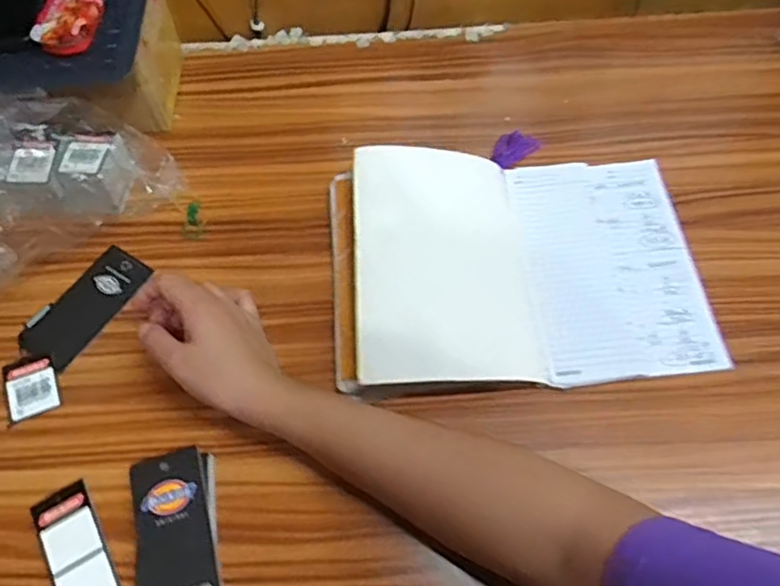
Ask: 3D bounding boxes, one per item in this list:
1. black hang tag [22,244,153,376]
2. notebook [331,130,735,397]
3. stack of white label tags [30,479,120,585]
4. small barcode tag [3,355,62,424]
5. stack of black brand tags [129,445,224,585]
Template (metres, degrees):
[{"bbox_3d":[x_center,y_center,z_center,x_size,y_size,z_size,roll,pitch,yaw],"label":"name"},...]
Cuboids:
[{"bbox_3d":[-0.253,0.010,0.524,0.051,0.007,0.108,32,68,11],"label":"black hang tag"},{"bbox_3d":[0.098,-0.038,0.496,0.285,0.053,0.221,-7,60,0],"label":"notebook"},{"bbox_3d":[-0.202,0.186,0.416,0.036,0.006,0.122,-30,63,-13],"label":"stack of white label tags"},{"bbox_3d":[-0.277,0.072,0.485,0.037,0.004,0.048,-22,62,-9],"label":"small barcode tag"},{"bbox_3d":[-0.144,0.164,0.423,0.056,0.012,0.114,-13,61,-4],"label":"stack of black brand tags"}]

